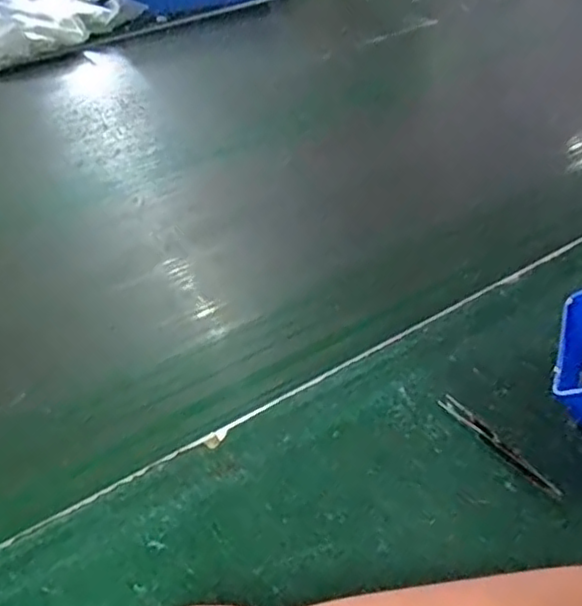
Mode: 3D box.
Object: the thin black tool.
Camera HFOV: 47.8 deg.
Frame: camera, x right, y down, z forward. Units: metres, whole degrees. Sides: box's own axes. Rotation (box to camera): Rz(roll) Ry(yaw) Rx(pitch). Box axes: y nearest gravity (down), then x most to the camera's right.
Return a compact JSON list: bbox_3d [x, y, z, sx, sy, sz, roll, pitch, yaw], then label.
[{"bbox_3d":[0.163,0.110,0.517,0.015,0.008,0.115,-29,52,-25],"label":"thin black tool"}]

